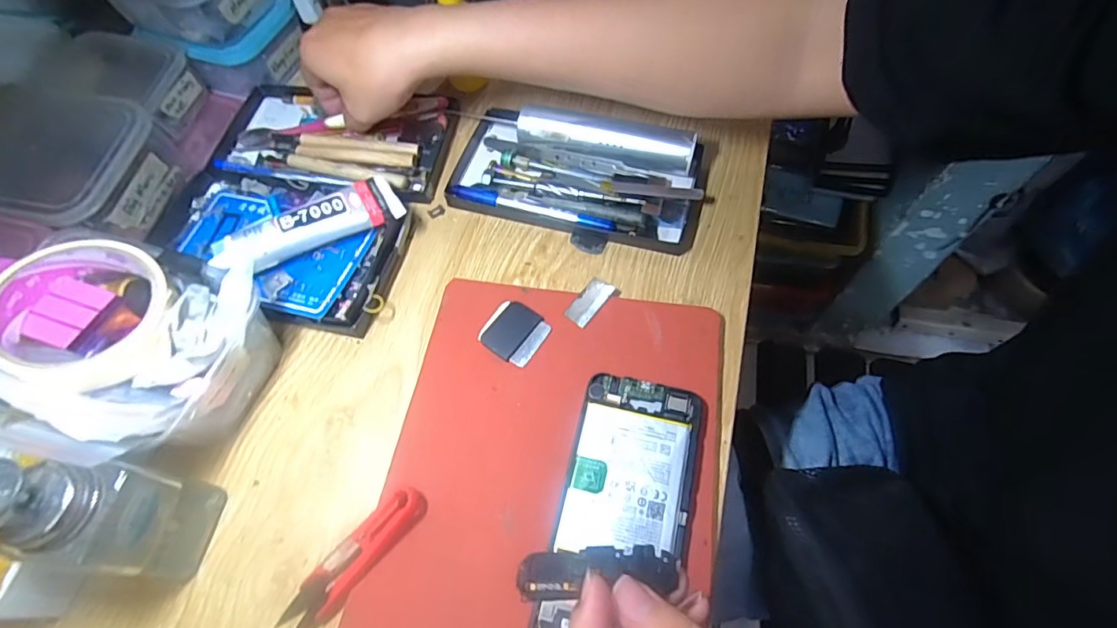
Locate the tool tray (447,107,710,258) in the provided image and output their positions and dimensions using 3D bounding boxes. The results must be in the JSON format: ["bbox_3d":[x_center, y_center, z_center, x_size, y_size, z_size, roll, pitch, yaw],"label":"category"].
[{"bbox_3d":[0.013,-0.117,0.427,0.203,0.033,0.108,14,62,7],"label":"tool tray"}]

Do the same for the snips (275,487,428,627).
[{"bbox_3d":[-0.117,0.142,0.302,0.025,0.006,0.100,42,82,20],"label":"snips"}]

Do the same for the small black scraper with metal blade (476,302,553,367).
[{"bbox_3d":[-0.030,0.012,0.365,0.041,0.004,0.040,31,66,15],"label":"small black scraper with metal blade"}]

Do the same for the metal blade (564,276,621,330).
[{"bbox_3d":[0.024,-0.010,0.376,0.020,0.004,0.042,36,67,18],"label":"metal blade"}]

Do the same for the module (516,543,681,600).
[{"bbox_3d":[0.018,0.107,0.221,0.069,0.006,0.018,1,61,-12],"label":"module"}]

